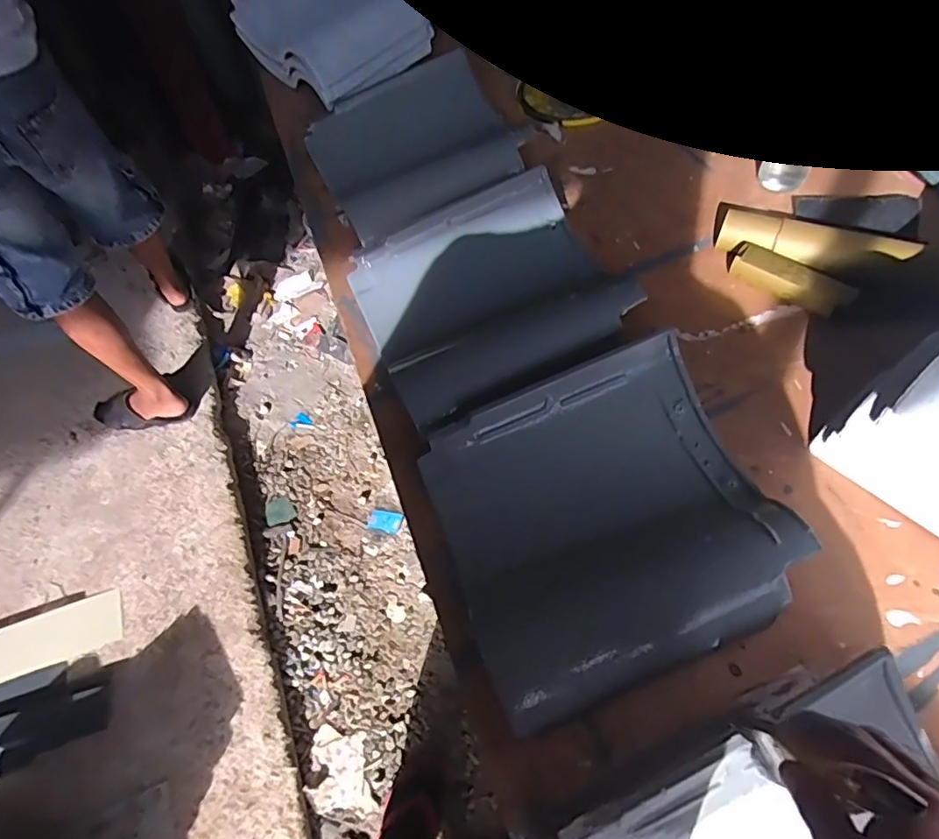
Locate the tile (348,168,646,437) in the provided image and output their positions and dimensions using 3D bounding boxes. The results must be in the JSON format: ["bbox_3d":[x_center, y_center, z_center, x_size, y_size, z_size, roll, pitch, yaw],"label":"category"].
[{"bbox_3d":[0.024,-0.161,0.740,0.307,0.085,0.288,-23,62,-11],"label":"tile"}]

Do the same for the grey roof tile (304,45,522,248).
[{"bbox_3d":[-0.096,-0.457,0.954,0.353,0.055,0.245,-36,91,-16],"label":"grey roof tile"}]

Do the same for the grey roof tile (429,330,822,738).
[{"bbox_3d":[0.132,0.098,0.577,0.322,0.077,0.312,-18,61,-8],"label":"grey roof tile"}]

